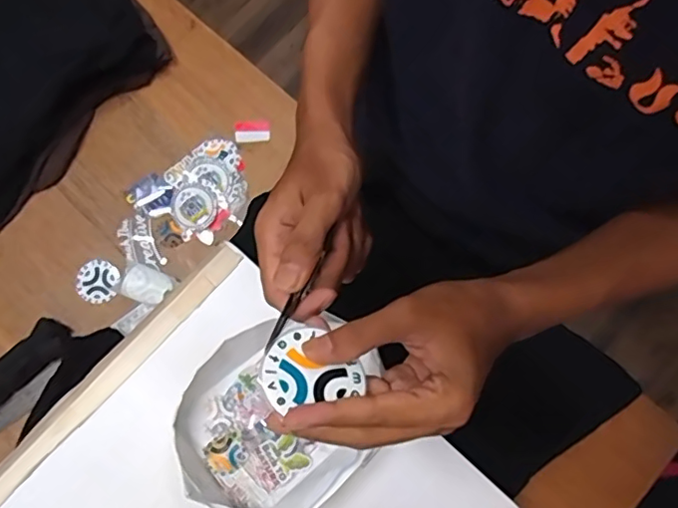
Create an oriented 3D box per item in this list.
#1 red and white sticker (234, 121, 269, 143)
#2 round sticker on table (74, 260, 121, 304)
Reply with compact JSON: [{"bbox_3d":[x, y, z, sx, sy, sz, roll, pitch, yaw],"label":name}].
[{"bbox_3d":[-0.117,-0.166,0.774,0.047,0.004,0.031,-2,80,0],"label":"red and white sticker"},{"bbox_3d":[-0.311,0.036,0.742,0.054,0.007,0.054,1,83,-5],"label":"round sticker on table"}]

